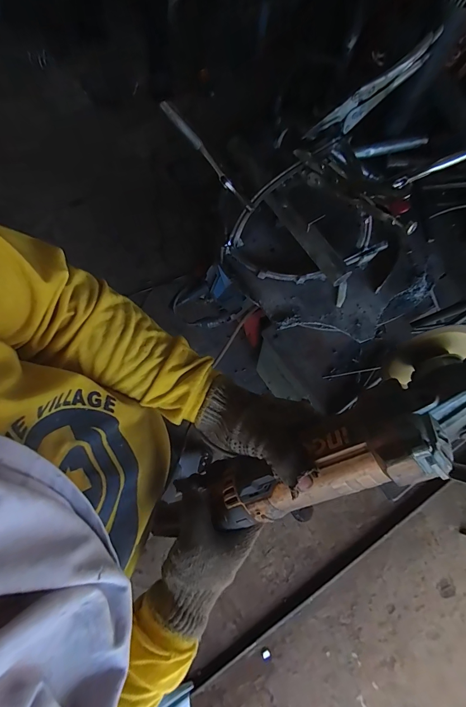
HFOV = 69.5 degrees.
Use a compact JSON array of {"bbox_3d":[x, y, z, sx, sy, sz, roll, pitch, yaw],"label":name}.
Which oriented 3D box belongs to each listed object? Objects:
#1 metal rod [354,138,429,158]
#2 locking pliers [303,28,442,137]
[{"bbox_3d":[0.285,-0.368,0.599,0.144,0.018,0.017,-16,78,-5],"label":"metal rod"},{"bbox_3d":[0.184,-0.342,0.452,0.194,0.043,0.014,-34,79,7],"label":"locking pliers"}]

